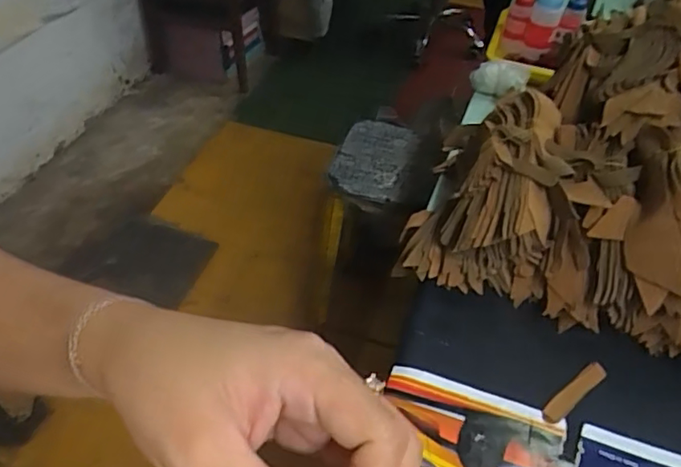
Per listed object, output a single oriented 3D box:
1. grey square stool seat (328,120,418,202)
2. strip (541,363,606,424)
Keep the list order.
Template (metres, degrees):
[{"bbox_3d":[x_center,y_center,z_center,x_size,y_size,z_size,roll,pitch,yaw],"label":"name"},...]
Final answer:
[{"bbox_3d":[0.074,-0.163,1.248,0.159,0.024,0.255,11,46,9],"label":"grey square stool seat"},{"bbox_3d":[0.252,0.171,0.625,0.094,0.009,0.020,-29,53,-27],"label":"strip"}]

